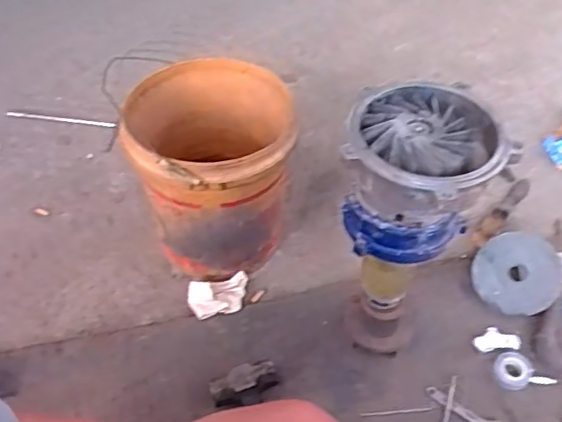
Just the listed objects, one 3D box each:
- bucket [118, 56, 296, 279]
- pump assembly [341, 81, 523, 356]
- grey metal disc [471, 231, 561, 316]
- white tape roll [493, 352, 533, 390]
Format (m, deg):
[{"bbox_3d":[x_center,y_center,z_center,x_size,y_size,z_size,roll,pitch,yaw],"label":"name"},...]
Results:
[{"bbox_3d":[-0.129,-0.078,1.152,0.290,0.310,0.308,0,51,-1],"label":"bucket"},{"bbox_3d":[0.182,0.059,0.929,0.198,0.484,0.181,0,51,-1],"label":"pump assembly"},{"bbox_3d":[0.448,0.117,1.139,0.155,0.013,0.156,-8,68,20],"label":"grey metal disc"},{"bbox_3d":[0.405,0.279,1.048,0.062,0.013,0.066,0,51,-1],"label":"white tape roll"}]

